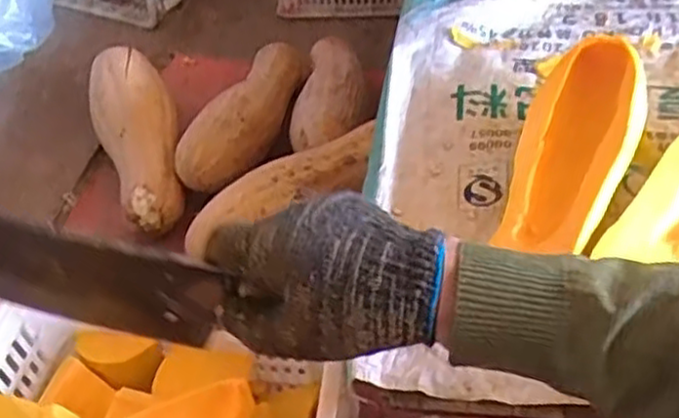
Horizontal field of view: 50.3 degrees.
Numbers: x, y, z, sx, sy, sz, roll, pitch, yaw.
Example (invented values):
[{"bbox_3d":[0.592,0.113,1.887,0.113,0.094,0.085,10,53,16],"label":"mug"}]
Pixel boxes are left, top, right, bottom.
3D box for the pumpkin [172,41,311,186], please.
[{"bbox_3d":[-0.140,-0.171,1.206,0.114,0.122,0.352,14,50,20],"label":"pumpkin"}]

